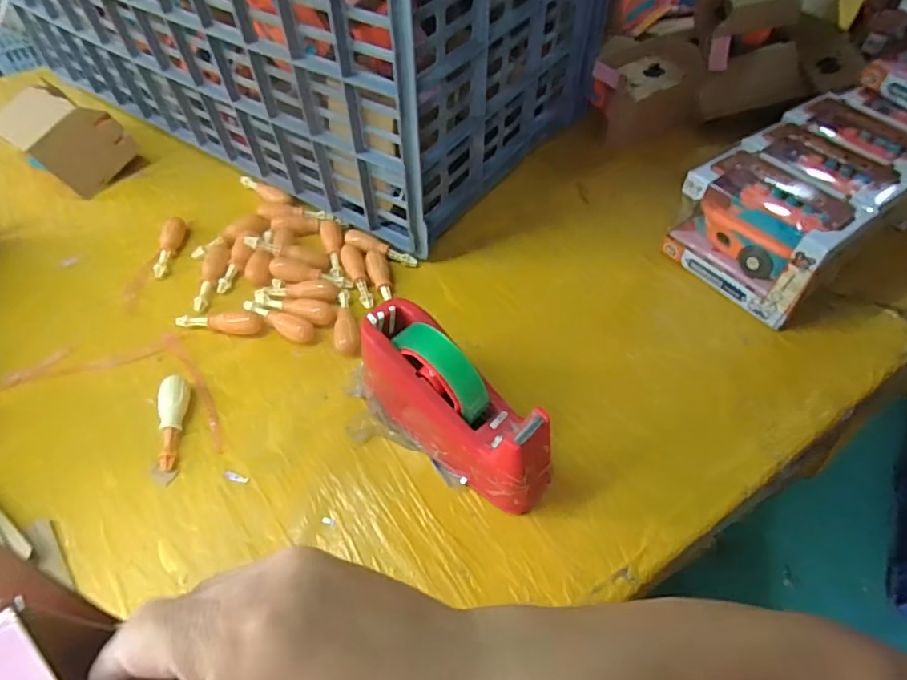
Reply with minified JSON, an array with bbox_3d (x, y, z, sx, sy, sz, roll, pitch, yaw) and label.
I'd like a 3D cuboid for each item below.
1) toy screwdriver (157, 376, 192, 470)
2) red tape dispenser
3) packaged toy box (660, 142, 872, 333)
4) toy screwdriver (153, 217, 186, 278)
[{"bbox_3d":[-0.268,0.076,0.518,0.024,0.023,0.093,-11,55,-9],"label":"toy screwdriver"},{"bbox_3d":[-0.001,0.057,0.477,0.198,0.118,0.069,39,62,24],"label":"red tape dispenser"},{"bbox_3d":[0.347,-0.125,0.613,0.112,0.116,0.166,-33,61,-22],"label":"packaged toy box"},{"bbox_3d":[-0.352,-0.114,0.671,0.027,0.021,0.092,-5,54,-4],"label":"toy screwdriver"}]

